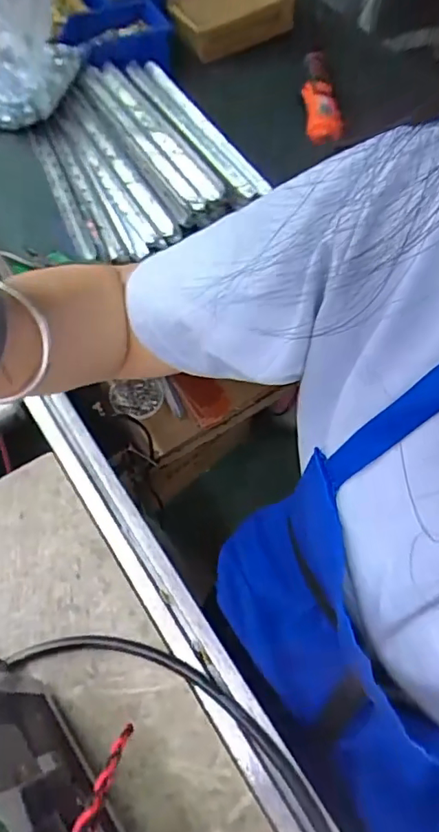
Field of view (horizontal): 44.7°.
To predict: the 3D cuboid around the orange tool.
[{"bbox_3d":[0.152,-0.475,0.804,0.052,0.068,0.181,2,62,-1],"label":"orange tool"}]

